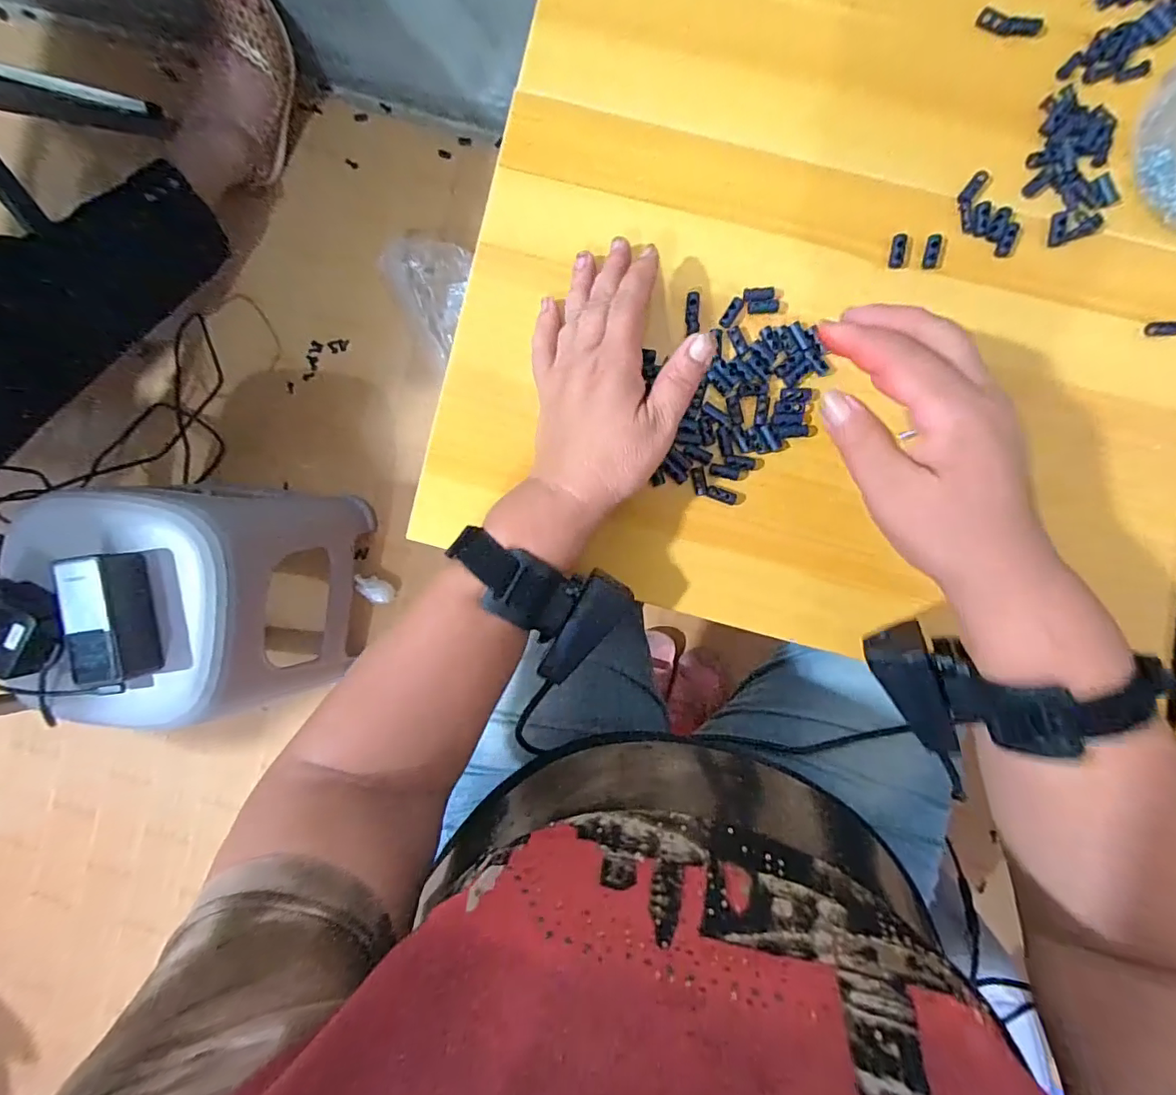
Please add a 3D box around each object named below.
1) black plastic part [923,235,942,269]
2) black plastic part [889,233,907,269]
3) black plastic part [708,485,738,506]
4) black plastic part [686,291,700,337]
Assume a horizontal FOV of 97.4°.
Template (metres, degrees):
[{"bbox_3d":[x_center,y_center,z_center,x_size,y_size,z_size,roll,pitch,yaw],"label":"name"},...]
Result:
[{"bbox_3d":[0.212,-0.183,0.318,0.009,0.004,0.020,7,92,1],"label":"black plastic part"},{"bbox_3d":[0.193,-0.184,0.319,0.010,0.004,0.020,8,92,1],"label":"black plastic part"},{"bbox_3d":[0.087,-0.034,0.335,0.020,0.004,0.009,19,92,0],"label":"black plastic part"},{"bbox_3d":[0.066,-0.148,0.327,0.009,0.005,0.026,1,92,1],"label":"black plastic part"}]

